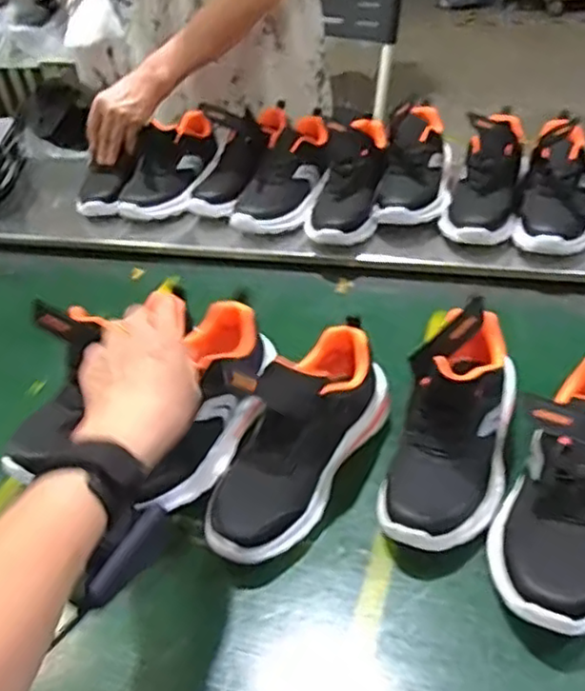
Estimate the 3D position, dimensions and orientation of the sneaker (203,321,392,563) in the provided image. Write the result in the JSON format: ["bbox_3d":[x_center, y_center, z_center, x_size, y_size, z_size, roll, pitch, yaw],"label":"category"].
[{"bbox_3d":[-0.001,0.076,0.558,0.086,0.100,0.217,20,59,28],"label":"sneaker"}]

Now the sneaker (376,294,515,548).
[{"bbox_3d":[0.132,0.055,0.537,0.088,0.152,0.201,9,43,21],"label":"sneaker"}]

